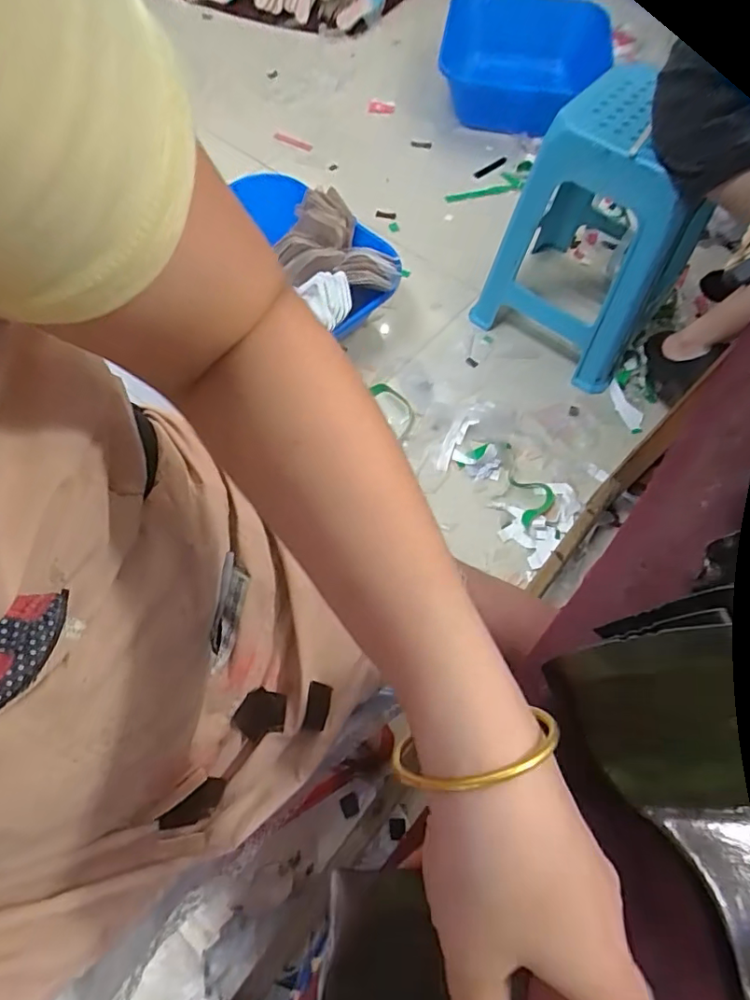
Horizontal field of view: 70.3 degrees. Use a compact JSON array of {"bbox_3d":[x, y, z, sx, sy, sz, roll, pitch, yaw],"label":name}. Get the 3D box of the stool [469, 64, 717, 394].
[{"bbox_3d":[0.487,-0.580,1.131,0.366,0.471,0.361,35,68,14],"label":"stool"}]

